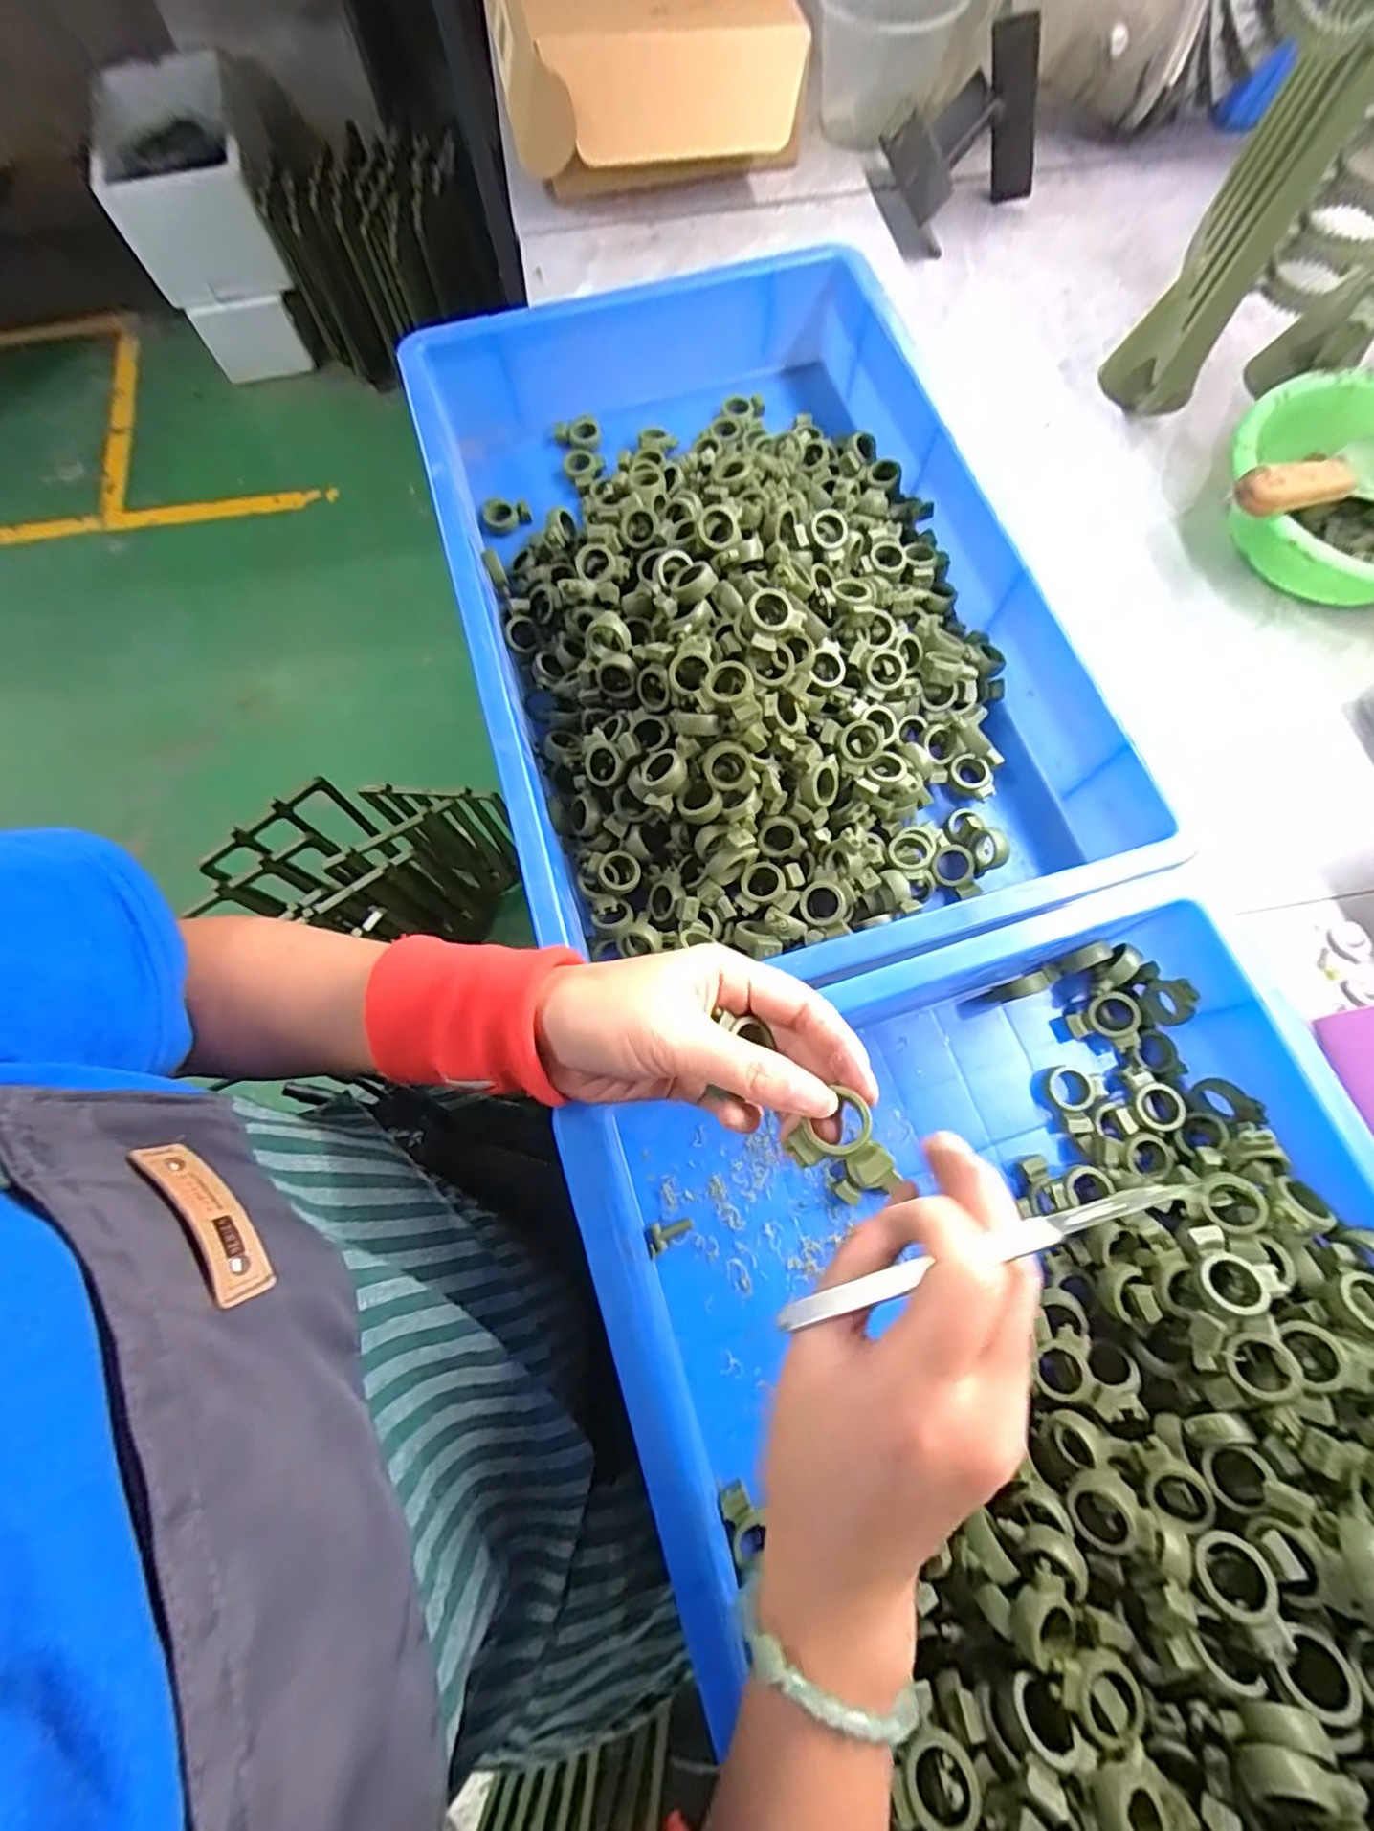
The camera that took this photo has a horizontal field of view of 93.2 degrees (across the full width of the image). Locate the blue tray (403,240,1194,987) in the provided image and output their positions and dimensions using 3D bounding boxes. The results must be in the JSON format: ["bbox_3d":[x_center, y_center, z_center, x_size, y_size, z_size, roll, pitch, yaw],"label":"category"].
[{"bbox_3d":[0.036,-0.224,0.454,0.365,0.101,0.554,-16,73,-4],"label":"blue tray"}]

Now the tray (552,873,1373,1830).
[{"bbox_3d":[0.191,0.286,0.285,0.386,0.104,0.558,-17,73,-4],"label":"tray"}]

